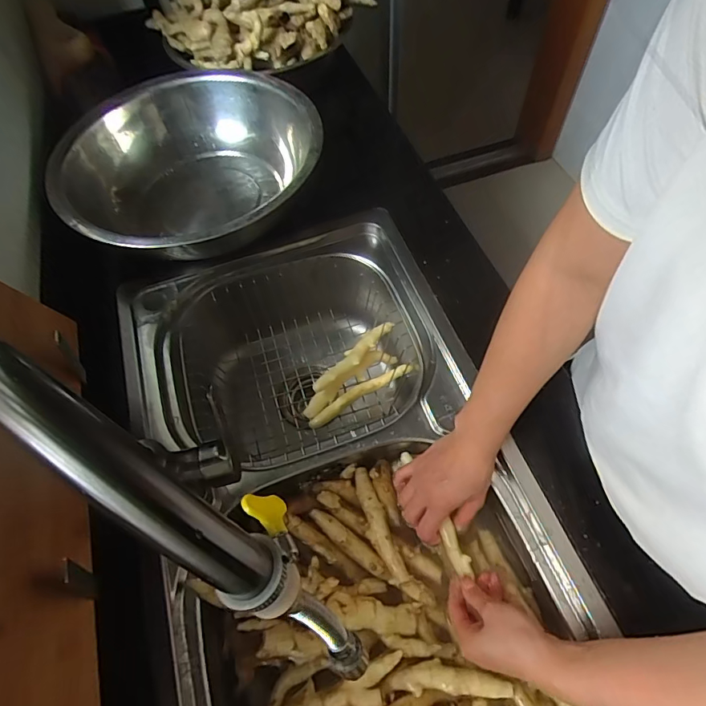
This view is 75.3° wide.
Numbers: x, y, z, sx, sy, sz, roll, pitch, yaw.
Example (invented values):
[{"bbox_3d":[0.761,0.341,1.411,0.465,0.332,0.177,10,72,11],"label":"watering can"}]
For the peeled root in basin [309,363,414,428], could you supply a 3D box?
[{"bbox_3d":[0.011,0.056,0.646,0.164,0.015,0.019,-29,63,-13],"label":"peeled root in basin"}]

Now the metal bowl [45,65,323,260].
[{"bbox_3d":[-0.226,-0.284,0.694,0.357,0.109,0.385,-1,60,3],"label":"metal bowl"}]

